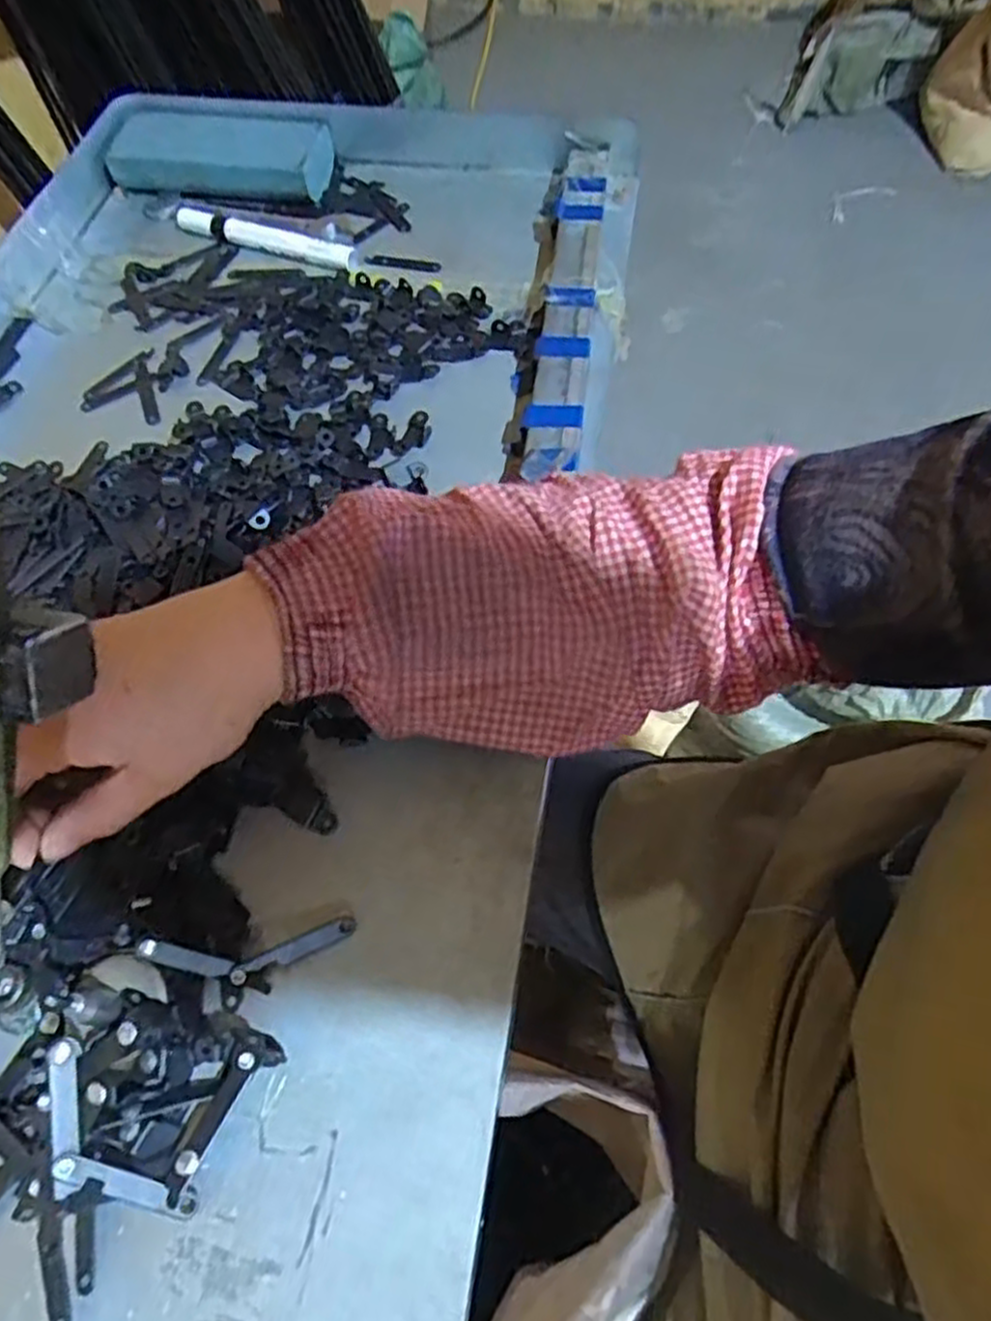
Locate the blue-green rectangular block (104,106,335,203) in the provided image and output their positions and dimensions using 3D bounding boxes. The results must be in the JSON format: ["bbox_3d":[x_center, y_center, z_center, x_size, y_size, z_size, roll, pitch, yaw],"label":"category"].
[{"bbox_3d":[-0.201,-0.372,0.571,0.159,0.033,0.056,10,63,8],"label":"blue-green rectangular block"}]

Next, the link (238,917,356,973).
[{"bbox_3d":[-0.081,0.120,0.325,0.047,0.005,0.009,-22,64,-9],"label":"link"}]

